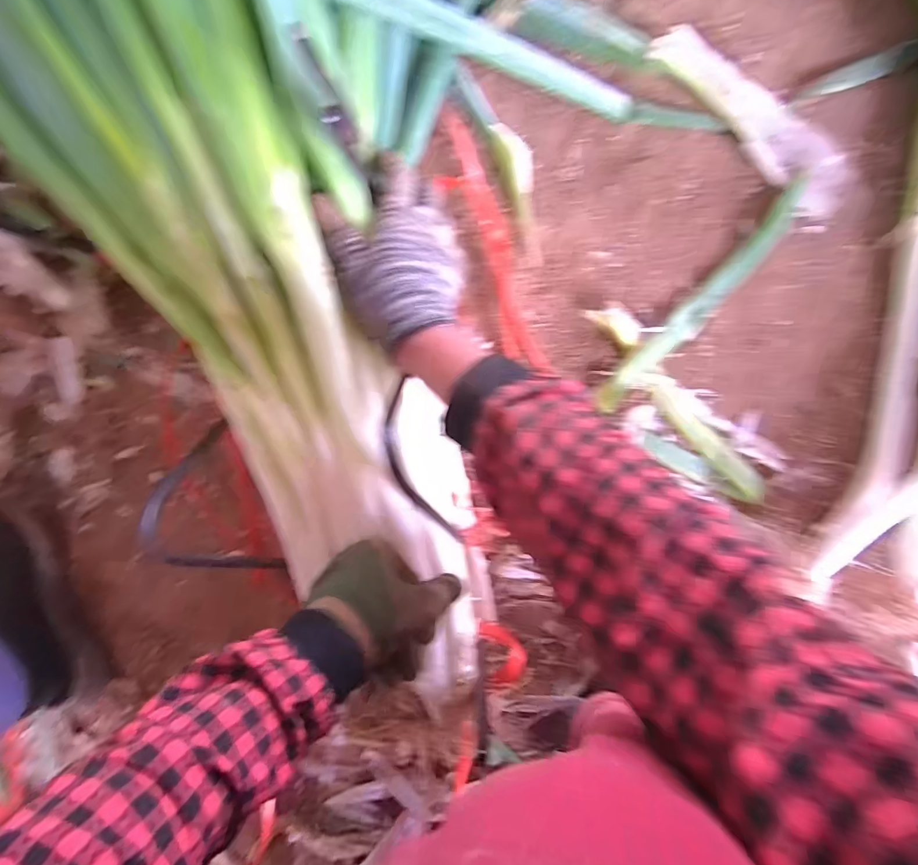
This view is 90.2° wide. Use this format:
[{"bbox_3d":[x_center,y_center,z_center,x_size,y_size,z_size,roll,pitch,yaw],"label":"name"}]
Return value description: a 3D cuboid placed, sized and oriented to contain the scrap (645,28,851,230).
[{"bbox_3d":[0.259,-0.272,0.396,0.055,0.017,0.213,-41,88,9],"label":"scrap"}]

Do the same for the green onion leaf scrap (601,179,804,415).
[{"bbox_3d":[0.221,-0.118,0.414,0.028,0.011,0.253,42,99,3],"label":"green onion leaf scrap"}]

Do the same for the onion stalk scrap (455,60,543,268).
[{"bbox_3d":[0.048,-0.252,0.424,0.035,0.012,0.189,-23,91,10],"label":"onion stalk scrap"}]

